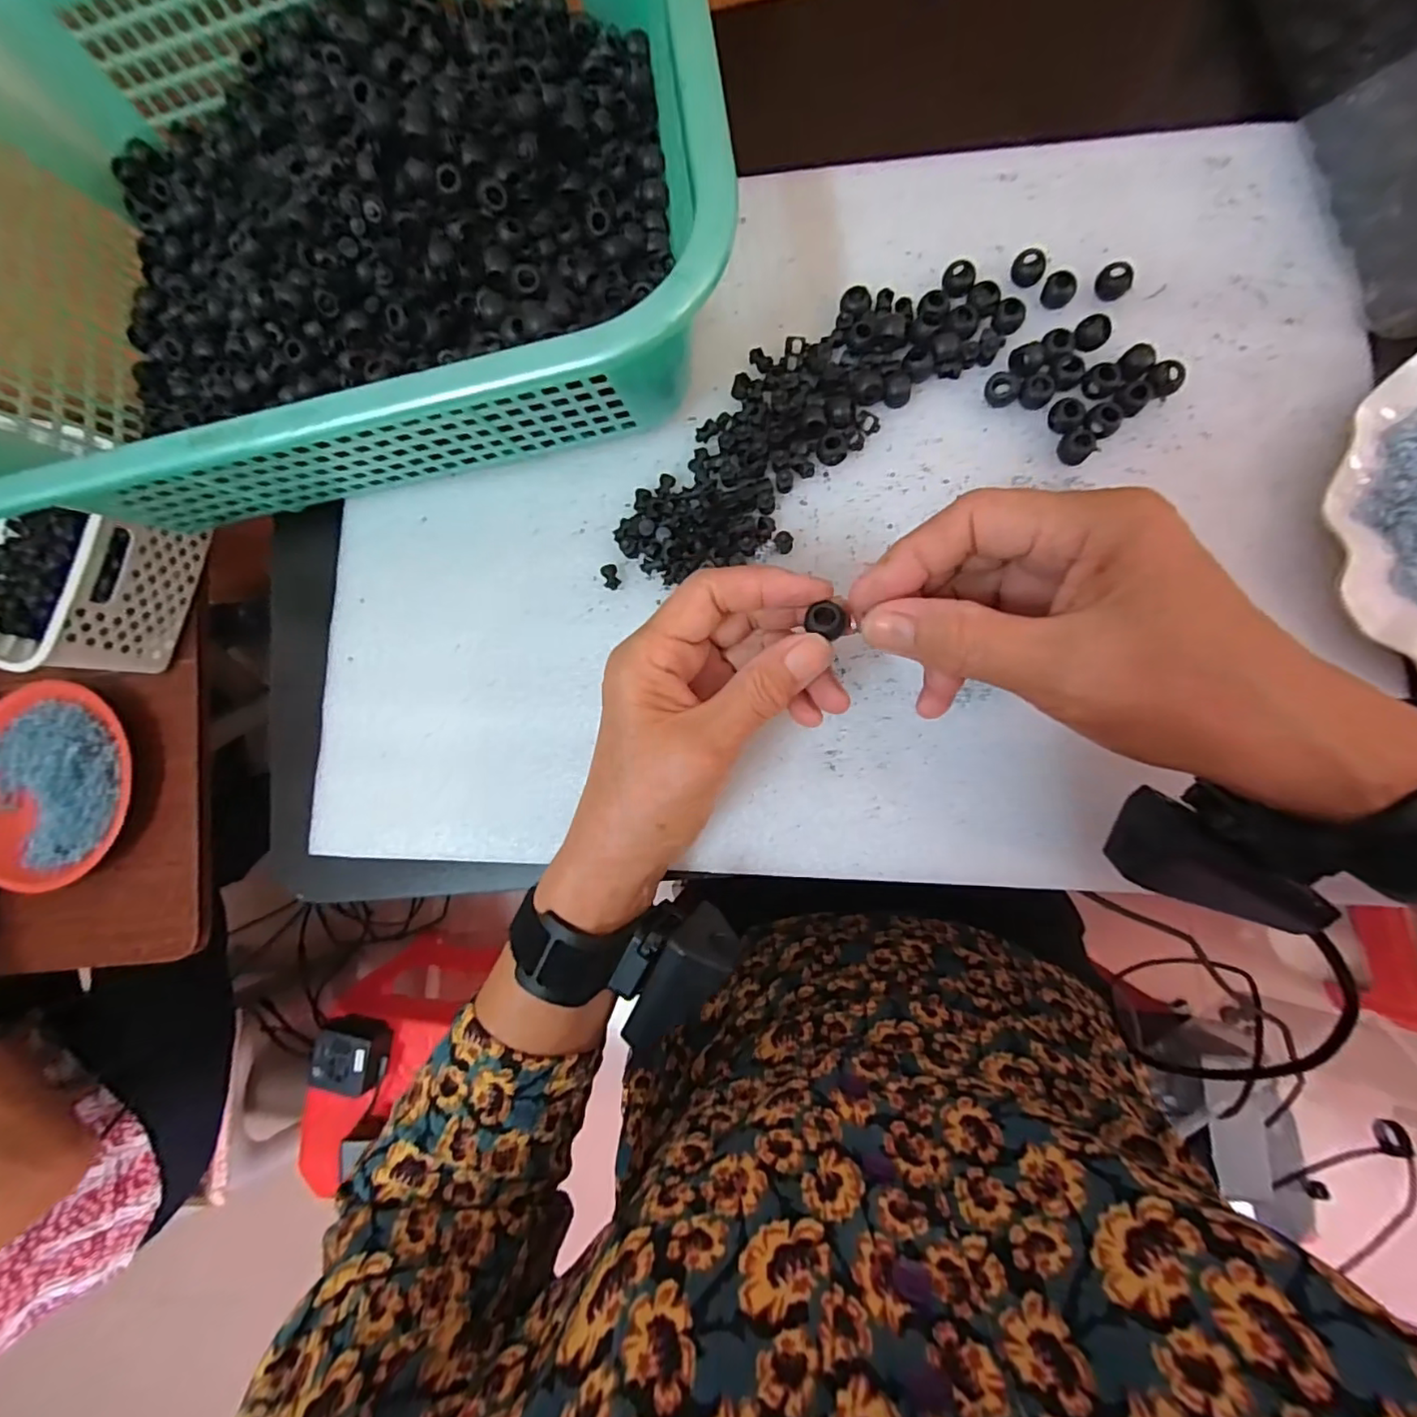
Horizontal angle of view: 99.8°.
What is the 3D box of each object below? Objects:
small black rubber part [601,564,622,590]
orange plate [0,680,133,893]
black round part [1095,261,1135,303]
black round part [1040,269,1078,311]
[{"bbox_3d":[-0.051,-0.069,0.313,0.009,0.006,0.014,-13,83,7],"label":"small black rubber part"},{"bbox_3d":[-0.635,0.069,0.569,0.181,0.034,0.179,-1,85,9],"label":"orange plate"},{"bbox_3d":[0.198,-0.208,0.292,0.013,0.011,0.015,-41,81,3],"label":"black round part"},{"bbox_3d":[0.173,-0.207,0.295,0.015,0.011,0.013,34,91,10],"label":"black round part"}]

